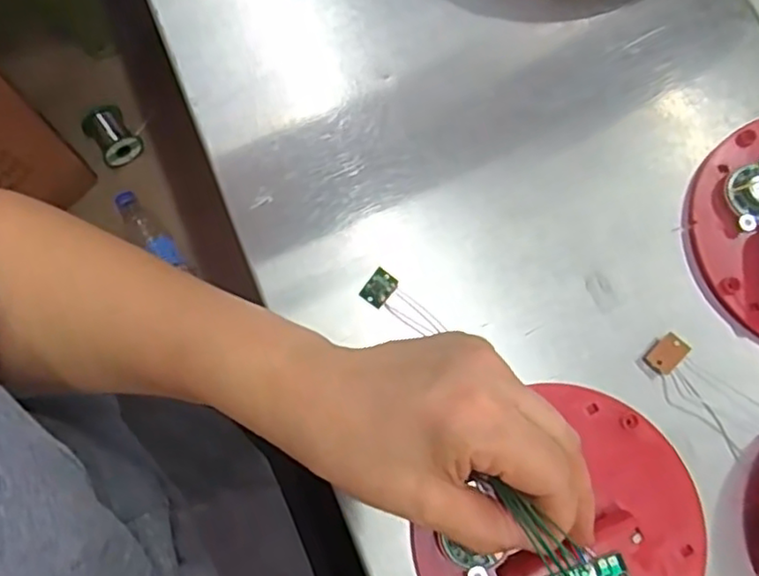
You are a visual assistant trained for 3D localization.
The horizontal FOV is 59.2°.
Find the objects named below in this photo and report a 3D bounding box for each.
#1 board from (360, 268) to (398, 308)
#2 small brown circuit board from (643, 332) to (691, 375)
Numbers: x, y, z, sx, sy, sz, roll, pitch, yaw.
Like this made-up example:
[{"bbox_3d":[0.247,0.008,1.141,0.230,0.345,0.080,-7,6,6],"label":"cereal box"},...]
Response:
[{"bbox_3d":[0.000,0.000,0.314,0.012,0.005,0.016,38,80,9],"label":"board"},{"bbox_3d":[0.133,0.031,0.309,0.017,0.004,0.013,-46,71,0],"label":"small brown circuit board"}]

